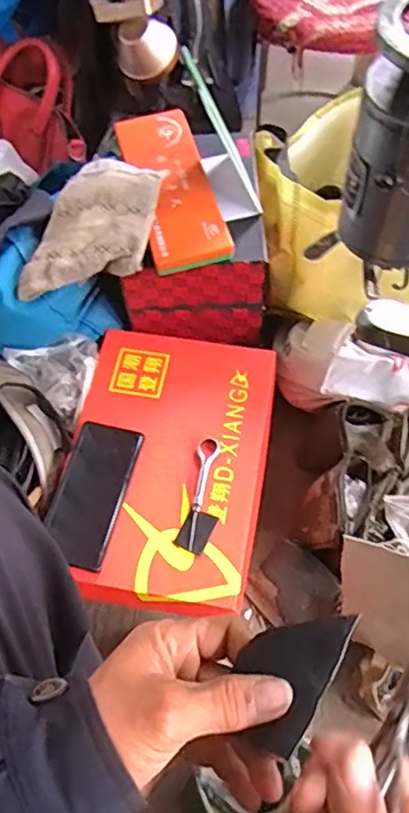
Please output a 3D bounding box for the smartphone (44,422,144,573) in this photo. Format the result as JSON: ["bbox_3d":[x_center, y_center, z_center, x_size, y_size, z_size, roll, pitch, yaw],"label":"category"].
[{"bbox_3d":[-0.126,0.094,0.666,0.075,0.009,0.161,12,64,9],"label":"smartphone"}]

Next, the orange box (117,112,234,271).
[{"bbox_3d":[-0.039,-0.262,0.707,0.088,0.025,0.238,-15,62,-5],"label":"orange box"}]

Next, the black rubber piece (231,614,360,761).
[{"bbox_3d":[0.042,0.133,0.304,0.042,0.004,0.074,27,84,22],"label":"black rubber piece"}]

